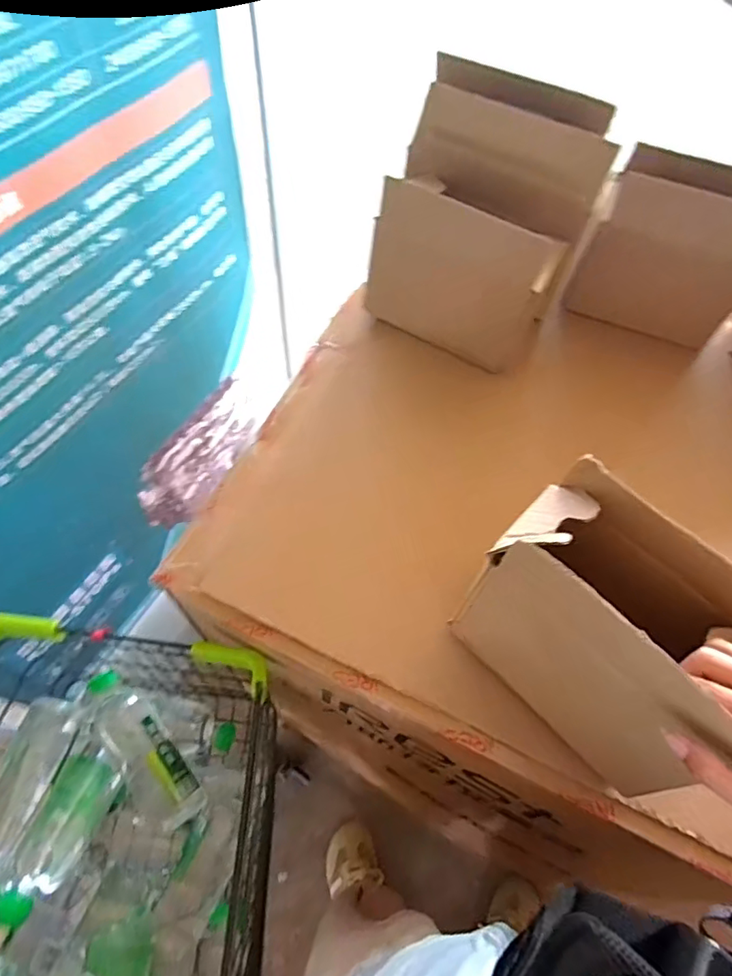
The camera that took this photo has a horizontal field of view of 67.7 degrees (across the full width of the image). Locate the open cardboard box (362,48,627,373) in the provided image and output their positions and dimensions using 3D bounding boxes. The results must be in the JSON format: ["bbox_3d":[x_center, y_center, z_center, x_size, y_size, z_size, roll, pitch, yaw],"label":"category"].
[{"bbox_3d":[0.139,-0.316,0.662,0.215,0.210,0.226,23,63,8],"label":"open cardboard box"}]

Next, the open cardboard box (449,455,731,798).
[{"bbox_3d":[0.186,0.106,0.424,0.119,0.176,0.196,-39,71,-22],"label":"open cardboard box"}]

